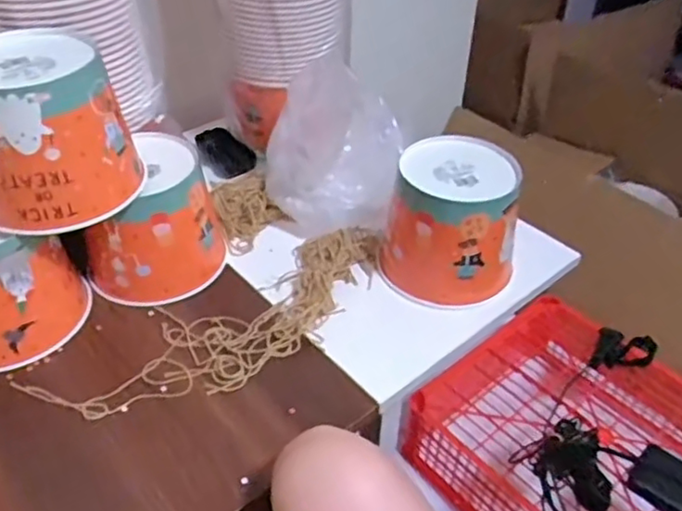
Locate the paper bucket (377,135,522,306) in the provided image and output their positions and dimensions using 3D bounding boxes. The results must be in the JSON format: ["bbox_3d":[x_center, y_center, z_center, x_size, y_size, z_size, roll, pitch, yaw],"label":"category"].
[{"bbox_3d":[0.123,-0.041,0.701,0.144,0.138,0.131,5,41,4],"label":"paper bucket"}]

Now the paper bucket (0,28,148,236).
[{"bbox_3d":[-0.277,-0.119,0.581,0.146,0.132,0.141,-17,45,-21],"label":"paper bucket"}]

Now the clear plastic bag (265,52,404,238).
[{"bbox_3d":[-0.008,-0.124,0.765,0.166,0.166,0.134,-3,41,-6],"label":"clear plastic bag"}]

